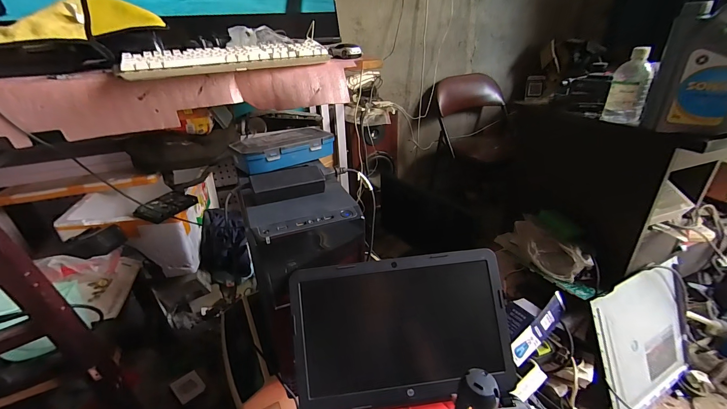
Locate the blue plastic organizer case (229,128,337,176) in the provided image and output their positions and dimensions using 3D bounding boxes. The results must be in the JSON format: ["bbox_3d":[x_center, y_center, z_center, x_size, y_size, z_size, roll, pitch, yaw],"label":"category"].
[{"bbox_3d":[-0.170,-0.122,0.681,0.213,0.056,0.083,-24,35,-32],"label":"blue plastic organizer case"}]

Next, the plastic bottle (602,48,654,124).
[{"bbox_3d":[0.550,-0.242,0.647,0.060,0.147,0.081,14,34,28],"label":"plastic bottle"}]

